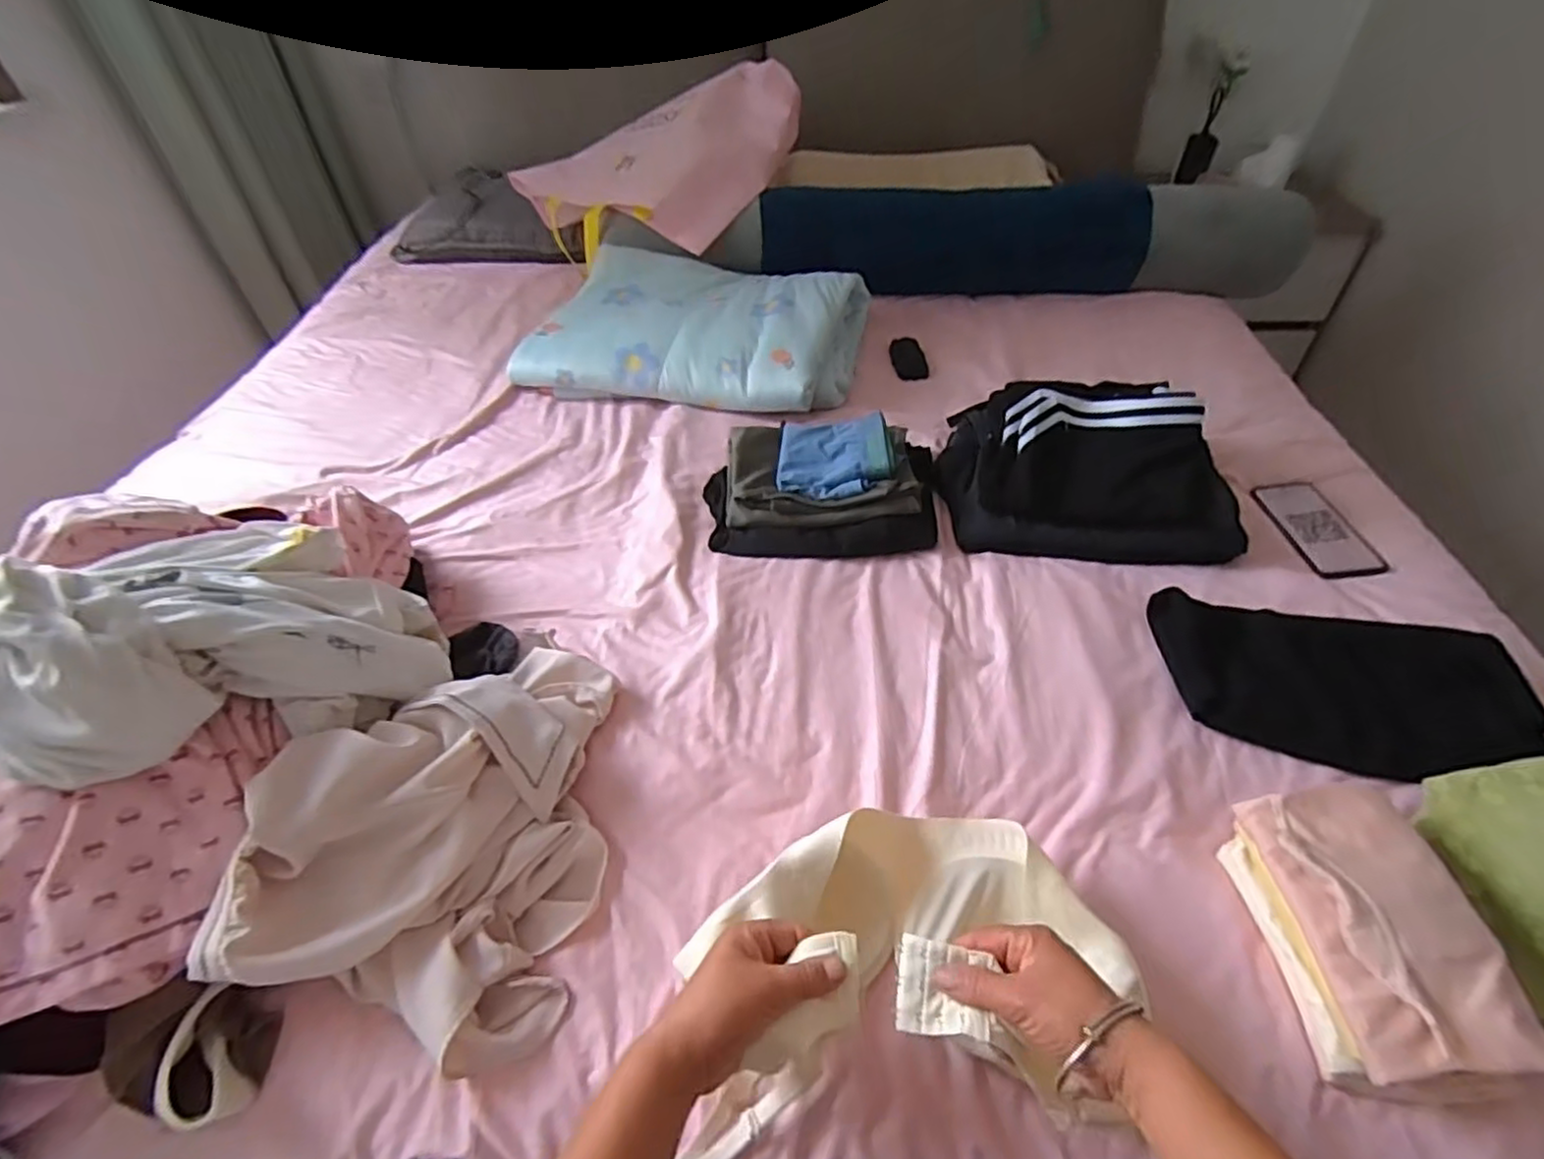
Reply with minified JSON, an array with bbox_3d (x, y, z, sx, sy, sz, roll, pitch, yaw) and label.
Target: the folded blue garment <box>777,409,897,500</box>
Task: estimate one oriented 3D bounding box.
[{"bbox_3d":[0.082,-0.163,0.898,0.143,0.037,0.141,2,45,4],"label":"folded blue garment"}]

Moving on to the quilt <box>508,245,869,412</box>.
[{"bbox_3d":[-0.124,-0.419,1.174,0.519,0.110,0.341,10,47,12],"label":"quilt"}]

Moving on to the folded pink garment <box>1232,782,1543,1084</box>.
[{"bbox_3d":[0.430,0.234,0.495,0.099,0.042,0.189,0,45,3],"label":"folded pink garment"}]

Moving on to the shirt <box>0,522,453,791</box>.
[{"bbox_3d":[-0.460,0.034,0.577,0.285,0.182,0.203,-29,51,-24],"label":"shirt"}]

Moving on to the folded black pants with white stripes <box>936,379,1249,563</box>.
[{"bbox_3d":[0.389,-0.163,0.884,0.336,0.127,0.258,5,46,8],"label":"folded black pants with white stripes"}]

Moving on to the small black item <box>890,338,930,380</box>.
[{"bbox_3d":[0.234,-0.380,1.204,0.057,0.014,0.119,-1,45,1],"label":"small black item"}]

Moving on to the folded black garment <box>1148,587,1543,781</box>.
[{"bbox_3d":[0.535,0.095,0.672,0.306,0.045,0.173,13,47,14],"label":"folded black garment"}]

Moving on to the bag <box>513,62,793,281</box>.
[{"bbox_3d":[-0.188,-0.820,1.391,0.553,0.087,0.425,-35,68,-2],"label":"bag"}]

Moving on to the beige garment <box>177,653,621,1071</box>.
[{"bbox_3d":[-0.270,0.184,0.565,0.247,0.122,0.335,-5,45,-2],"label":"beige garment"}]

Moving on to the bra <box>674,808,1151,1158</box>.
[{"bbox_3d":[0.091,0.260,0.507,0.305,0.113,0.200,-8,46,-5],"label":"bra"}]

